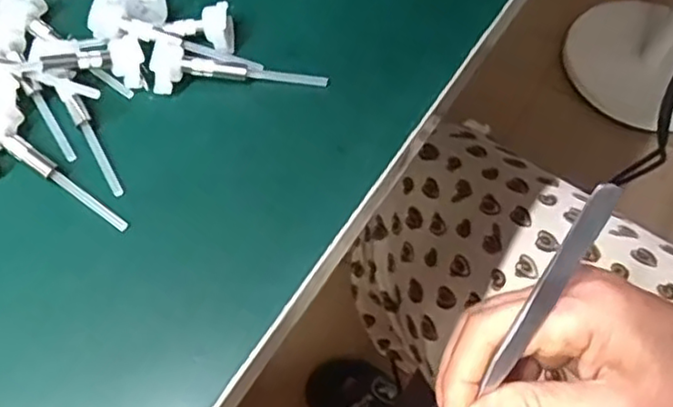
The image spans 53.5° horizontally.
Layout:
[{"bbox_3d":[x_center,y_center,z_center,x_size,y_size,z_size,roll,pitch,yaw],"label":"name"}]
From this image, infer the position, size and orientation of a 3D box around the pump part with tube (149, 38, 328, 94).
[{"bbox_3d":[-0.038,-0.051,0.259,0.066,0.009,0.018,2,61,-1],"label":"pump part with tube"}]

